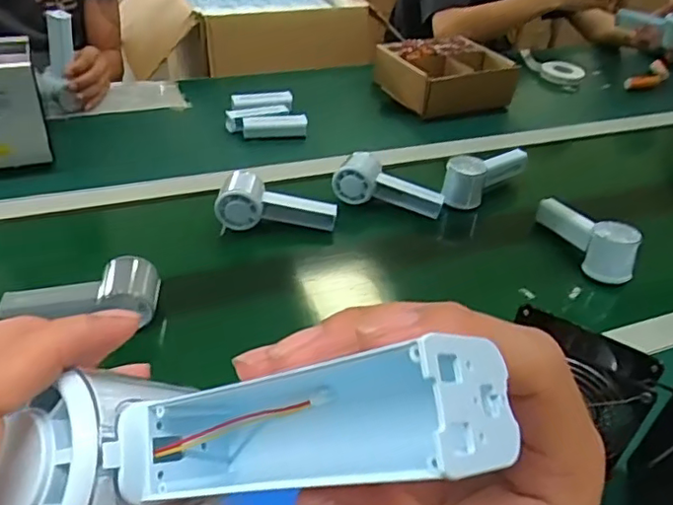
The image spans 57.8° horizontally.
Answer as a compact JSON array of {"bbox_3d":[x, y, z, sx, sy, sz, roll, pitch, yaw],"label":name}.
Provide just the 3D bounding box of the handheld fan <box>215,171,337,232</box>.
[{"bbox_3d":[-0.076,-0.064,0.794,0.152,0.047,0.077,4,37,-1],"label":"handheld fan"}]

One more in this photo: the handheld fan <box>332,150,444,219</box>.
[{"bbox_3d":[0.076,-0.085,0.829,0.147,0.067,0.048,18,34,-16],"label":"handheld fan"}]

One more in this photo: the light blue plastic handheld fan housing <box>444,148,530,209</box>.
[{"bbox_3d":[0.216,-0.116,0.883,0.141,0.057,0.049,-25,46,-34],"label":"light blue plastic handheld fan housing"}]

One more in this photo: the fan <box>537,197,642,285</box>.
[{"bbox_3d":[0.321,-0.030,0.778,0.046,0.057,0.159,-4,38,-13],"label":"fan"}]

